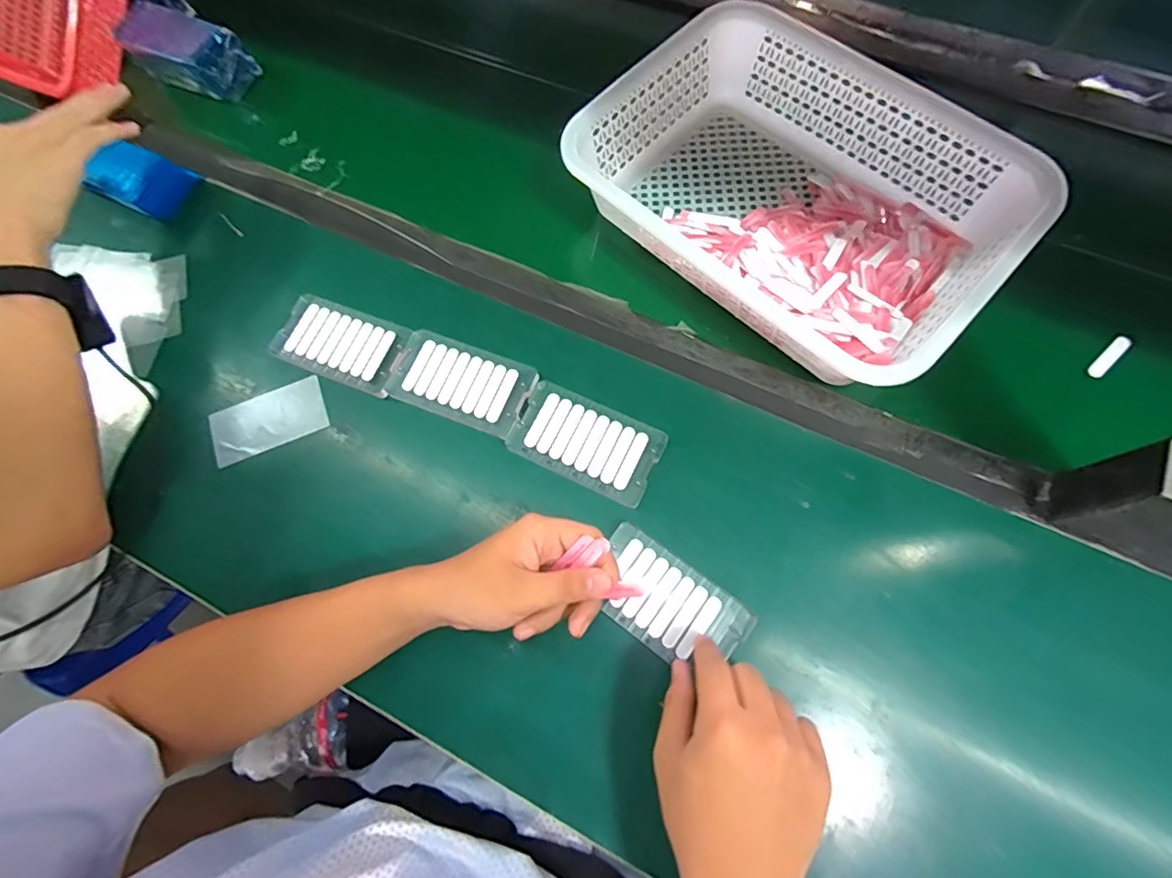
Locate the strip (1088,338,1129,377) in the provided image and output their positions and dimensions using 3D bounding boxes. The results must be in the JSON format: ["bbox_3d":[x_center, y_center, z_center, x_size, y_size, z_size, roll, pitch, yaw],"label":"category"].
[{"bbox_3d":[0.453,-0.071,0.451,0.052,0.007,0.013,-41,74,-12],"label":"strip"}]

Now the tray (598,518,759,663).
[{"bbox_3d":[0.060,0.124,0.394,0.119,0.006,0.067,36,75,13],"label":"tray"}]

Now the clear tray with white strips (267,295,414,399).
[{"bbox_3d":[-0.224,-0.087,0.481,0.118,0.016,0.069,21,73,9],"label":"clear tray with white strips"}]

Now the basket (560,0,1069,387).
[{"bbox_3d":[0.183,-0.220,0.470,0.355,0.081,0.250,42,77,14],"label":"basket"}]

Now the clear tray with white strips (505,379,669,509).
[{"bbox_3d":[0.000,0.001,0.435,0.121,0.004,0.068,24,73,10],"label":"clear tray with white strips"}]

